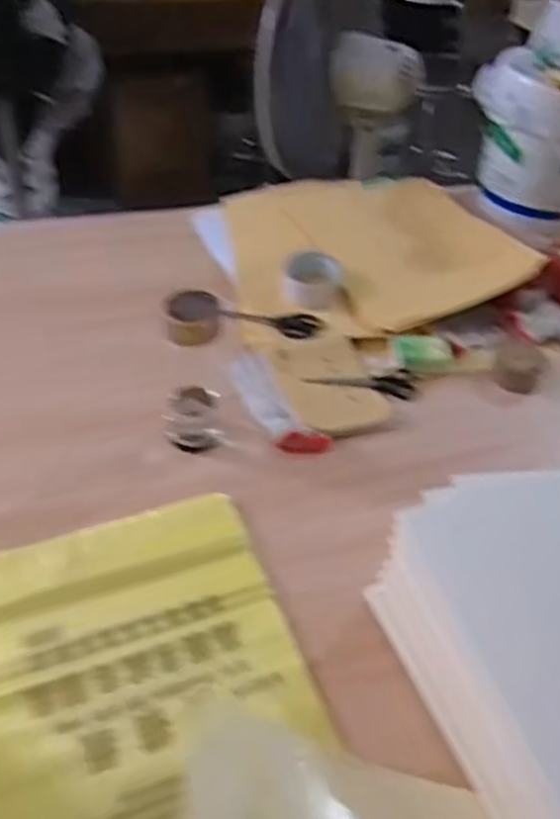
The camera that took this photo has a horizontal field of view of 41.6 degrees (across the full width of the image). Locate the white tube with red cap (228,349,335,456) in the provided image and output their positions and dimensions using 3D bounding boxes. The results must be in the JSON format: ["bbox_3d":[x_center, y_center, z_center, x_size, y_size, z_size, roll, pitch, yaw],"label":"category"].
[{"bbox_3d":[-0.006,-0.007,0.940,0.060,0.026,0.191,-19,48,-24],"label":"white tube with red cap"}]

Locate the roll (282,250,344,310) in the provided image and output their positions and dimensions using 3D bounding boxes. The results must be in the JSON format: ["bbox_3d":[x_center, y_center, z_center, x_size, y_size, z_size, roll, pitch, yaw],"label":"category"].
[{"bbox_3d":[0.051,-0.193,1.107,0.089,0.064,0.073,3,43,-3],"label":"roll"}]

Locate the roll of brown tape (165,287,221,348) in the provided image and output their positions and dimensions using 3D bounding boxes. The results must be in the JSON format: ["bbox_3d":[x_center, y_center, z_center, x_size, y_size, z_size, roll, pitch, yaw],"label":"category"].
[{"bbox_3d":[-0.094,-0.101,0.802,0.057,0.030,0.065,-6,44,-12],"label":"roll of brown tape"}]

